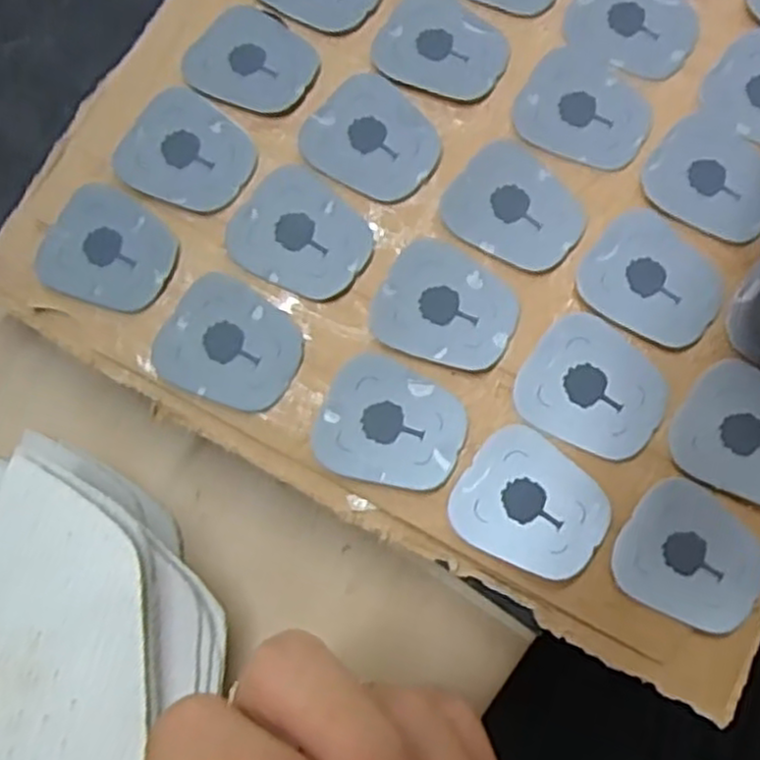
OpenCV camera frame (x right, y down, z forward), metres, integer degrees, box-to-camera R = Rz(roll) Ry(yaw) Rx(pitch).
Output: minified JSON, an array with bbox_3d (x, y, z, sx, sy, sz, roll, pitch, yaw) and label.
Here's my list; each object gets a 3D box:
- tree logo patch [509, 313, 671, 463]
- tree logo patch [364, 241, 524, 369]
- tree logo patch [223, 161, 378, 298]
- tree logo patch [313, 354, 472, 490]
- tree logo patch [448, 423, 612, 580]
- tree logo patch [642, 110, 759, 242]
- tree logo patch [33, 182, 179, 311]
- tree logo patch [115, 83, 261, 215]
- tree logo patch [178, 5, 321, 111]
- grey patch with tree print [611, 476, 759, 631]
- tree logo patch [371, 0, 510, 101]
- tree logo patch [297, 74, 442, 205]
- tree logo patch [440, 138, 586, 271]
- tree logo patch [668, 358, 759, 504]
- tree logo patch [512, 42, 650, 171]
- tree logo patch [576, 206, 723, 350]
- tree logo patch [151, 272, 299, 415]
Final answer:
[{"bbox_3d":[0.058,0.003,0.204,0.038,0.004,0.033,32,87,4],"label":"tree logo patch"},{"bbox_3d":[0.019,-0.021,0.208,0.038,0.004,0.033,25,77,5],"label":"tree logo patch"},{"bbox_3d":[-0.023,-0.042,0.213,0.039,0.004,0.033,32,78,7],"label":"tree logo patch"},{"bbox_3d":[0.003,0.012,0.202,0.038,0.004,0.033,21,77,4],"label":"tree logo patch"},{"bbox_3d":[0.040,0.033,0.198,0.038,0.004,0.033,33,83,12],"label":"tree logo patch"},{"bbox_3d":[0.099,-0.059,0.219,0.038,0.004,0.034,33,78,7],"label":"tree logo patch"},{"bbox_3d":[-0.079,-0.038,0.214,0.038,0.004,0.033,29,78,6],"label":"tree logo patch"},{"bbox_3d":[-0.058,-0.067,0.218,0.038,0.004,0.034,35,78,7],"label":"tree logo patch"},{"bbox_3d":[-0.039,-0.097,0.226,0.036,0.004,0.033,33,78,7],"label":"tree logo patch"},{"bbox_3d":[0.083,0.047,0.196,0.038,0.004,0.034,35,78,7],"label":"grey patch with tree print"},{"bbox_3d":[0.019,-0.103,0.226,0.039,0.004,0.033,19,77,4],"label":"tree logo patch"},{"bbox_3d":[-0.002,-0.071,0.219,0.038,0.004,0.035,40,79,8],"label":"tree logo patch"},{"bbox_3d":[0.039,-0.050,0.214,0.037,0.004,0.033,37,79,8],"label":"tree logo patch"},{"bbox_3d":[0.101,0.016,0.201,0.038,0.004,0.033,36,78,7],"label":"tree logo patch"},{"bbox_3d":[0.061,-0.081,0.222,0.039,0.004,0.033,26,77,5],"label":"tree logo patch"},{"bbox_3d":[0.078,-0.029,0.210,0.038,0.004,0.034,38,79,8],"label":"tree logo patch"},{"bbox_3d":[-0.042,-0.010,0.206,0.038,0.004,0.033,25,77,5],"label":"tree logo patch"}]

